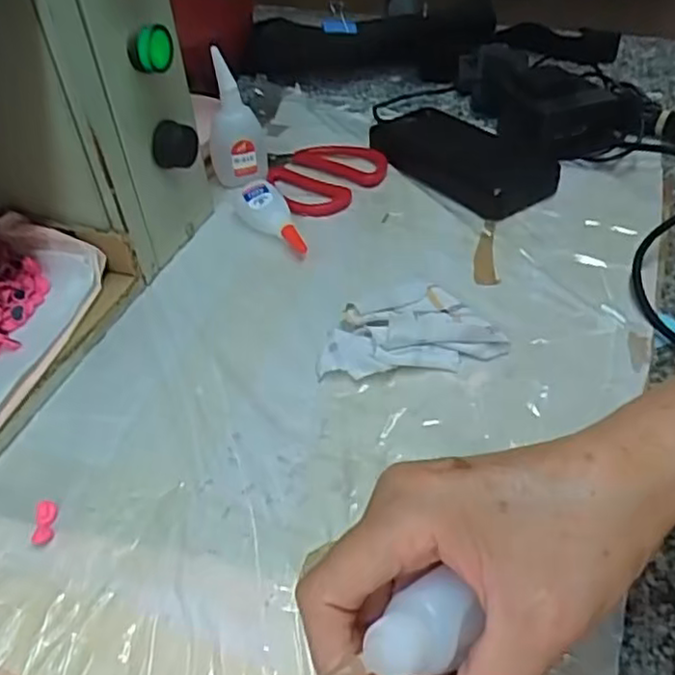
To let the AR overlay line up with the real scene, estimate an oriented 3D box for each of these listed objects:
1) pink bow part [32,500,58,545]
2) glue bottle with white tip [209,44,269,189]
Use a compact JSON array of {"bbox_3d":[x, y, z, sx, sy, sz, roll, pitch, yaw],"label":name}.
[{"bbox_3d":[-0.148,0.093,0.344,0.010,0.005,0.024,-9,44,-4],"label":"pink bow part"},{"bbox_3d":[-0.083,-0.175,0.541,0.043,0.096,0.043,-9,44,-4],"label":"glue bottle with white tip"}]

